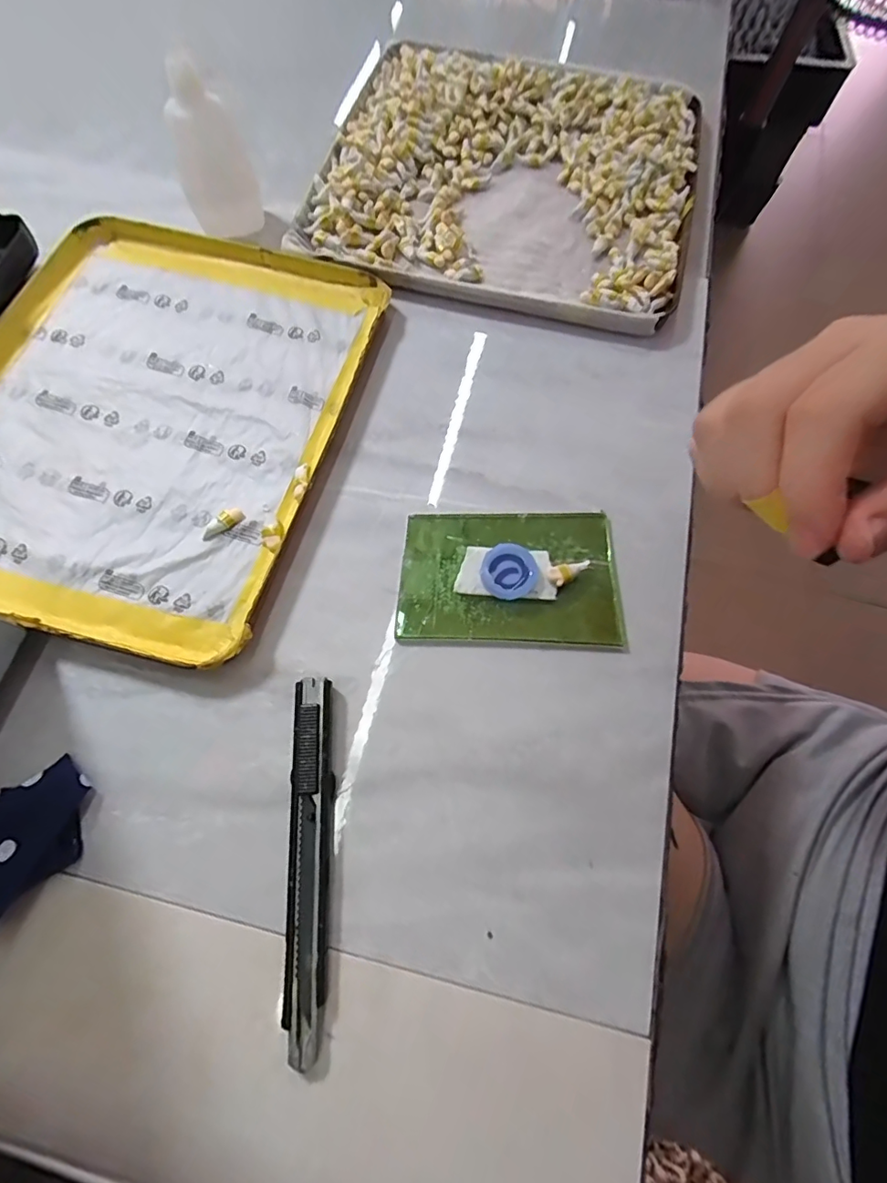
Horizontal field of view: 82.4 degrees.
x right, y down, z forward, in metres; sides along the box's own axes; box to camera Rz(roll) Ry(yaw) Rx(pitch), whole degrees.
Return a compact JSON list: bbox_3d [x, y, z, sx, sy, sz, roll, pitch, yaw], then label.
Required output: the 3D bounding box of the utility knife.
[{"bbox_3d":[-0.053,0.102,0.201,0.016,0.010,0.133,-1,70,-2],"label":"utility knife"}]

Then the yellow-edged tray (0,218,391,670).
[{"bbox_3d":[-0.158,-0.098,0.269,0.197,0.013,0.241,15,71,4],"label":"yellow-edged tray"}]

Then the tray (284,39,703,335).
[{"bbox_3d":[0.043,-0.277,0.338,0.238,0.026,0.223,13,70,3],"label":"tray"}]

